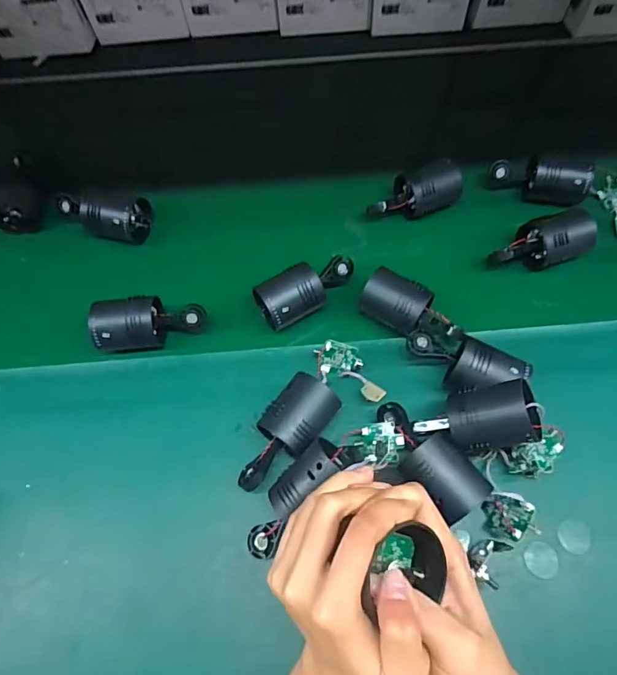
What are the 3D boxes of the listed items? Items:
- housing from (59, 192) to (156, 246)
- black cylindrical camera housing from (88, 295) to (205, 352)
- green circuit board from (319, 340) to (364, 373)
[{"bbox_3d":[-0.246,-0.150,0.569,0.087,0.052,0.059,12,65,7],"label":"housing"},{"bbox_3d":[-0.174,-0.015,0.497,0.116,0.044,0.051,-6,63,-23],"label":"black cylindrical camera housing"},{"bbox_3d":[0.034,0.021,0.478,0.043,0.010,0.036,4,102,10],"label":"green circuit board"}]

